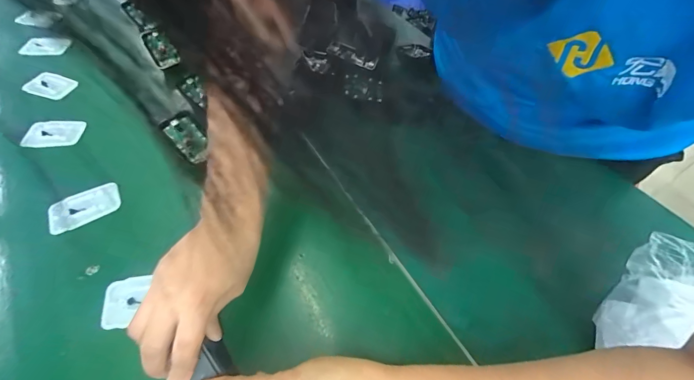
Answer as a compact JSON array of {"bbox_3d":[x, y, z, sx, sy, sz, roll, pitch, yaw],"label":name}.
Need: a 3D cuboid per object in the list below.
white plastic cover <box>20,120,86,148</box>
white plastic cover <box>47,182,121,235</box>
[{"bbox_3d":[-0.379,-0.075,0.402,0.062,0.005,0.047,-7,57,-5],"label":"white plastic cover"},{"bbox_3d":[-0.288,0.018,0.341,0.067,0.004,0.041,-25,60,-16],"label":"white plastic cover"}]

